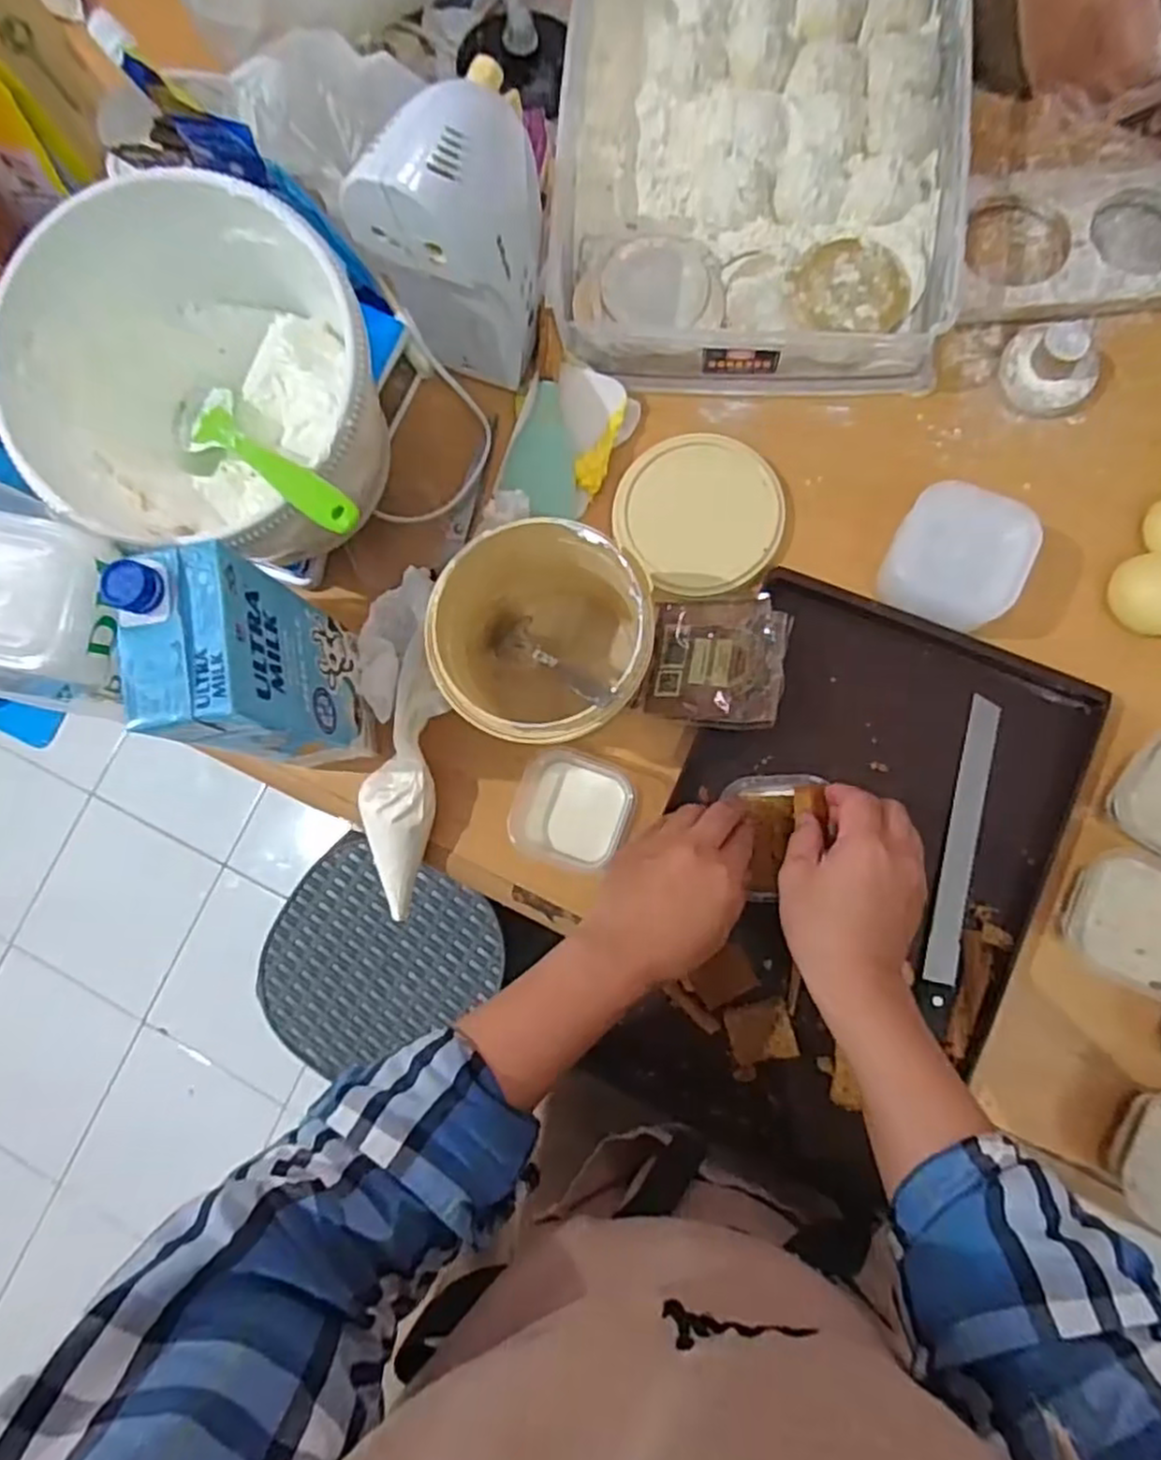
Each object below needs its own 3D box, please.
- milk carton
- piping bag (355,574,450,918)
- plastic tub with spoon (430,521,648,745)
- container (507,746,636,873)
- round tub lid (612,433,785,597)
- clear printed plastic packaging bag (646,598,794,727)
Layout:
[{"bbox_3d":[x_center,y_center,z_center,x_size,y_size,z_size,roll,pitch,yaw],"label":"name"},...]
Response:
[{"bbox_3d":[-0.196,-0.032,0.446,0.060,0.174,0.100,-11,80,4],"label":"milk carton"},{"bbox_3d":[-0.130,0.009,0.530,0.056,0.037,0.247,-5,80,5],"label":"piping bag"},{"bbox_3d":[-0.019,-0.051,0.479,0.129,0.114,0.130,-2,81,6],"label":"plastic tub with spoon"},{"bbox_3d":[-0.005,0.057,0.516,0.080,0.033,0.075,19,83,9],"label":"container"},{"bbox_3d":[0.089,-0.163,0.544,0.117,0.019,0.126,-1,80,6],"label":"round tub lid"},{"bbox_3d":[0.095,-0.048,0.513,0.095,0.010,0.090,3,79,26],"label":"clear printed plastic packaging bag"}]

